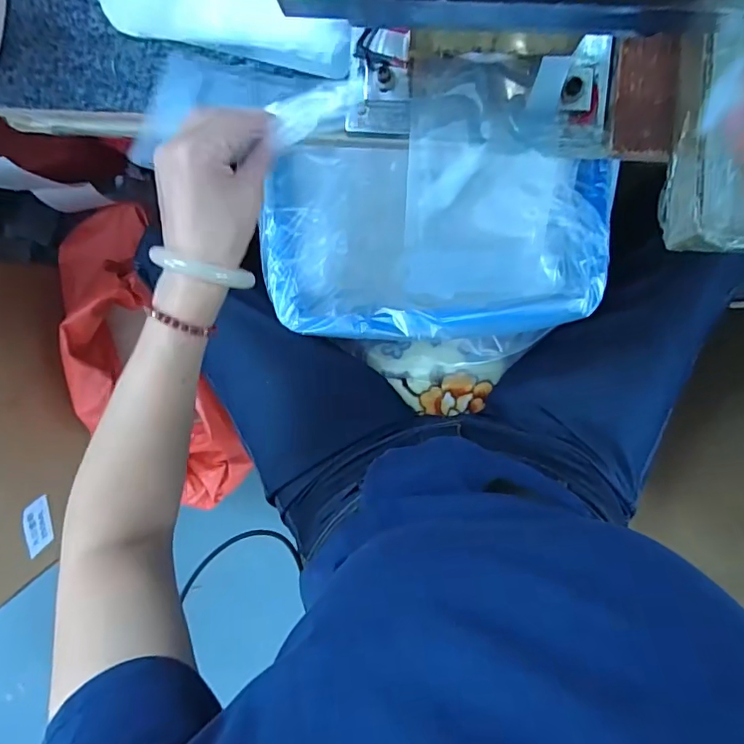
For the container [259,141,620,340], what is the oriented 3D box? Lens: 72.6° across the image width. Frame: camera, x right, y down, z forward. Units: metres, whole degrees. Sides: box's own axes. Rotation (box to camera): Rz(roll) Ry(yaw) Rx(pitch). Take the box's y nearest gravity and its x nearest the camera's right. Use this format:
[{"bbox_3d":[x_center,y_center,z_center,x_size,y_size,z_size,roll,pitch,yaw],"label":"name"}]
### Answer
[{"bbox_3d":[0.068,-0.146,0.592,0.363,0.137,0.204,2,97,2],"label":"container"}]

